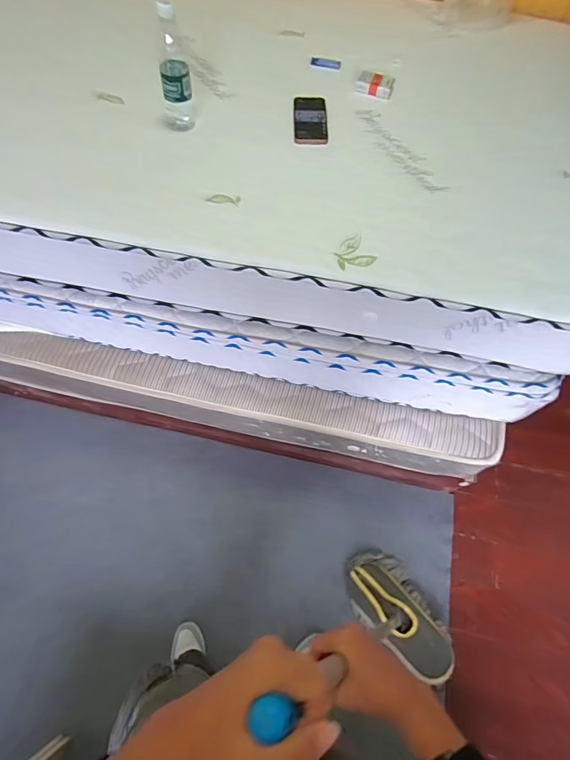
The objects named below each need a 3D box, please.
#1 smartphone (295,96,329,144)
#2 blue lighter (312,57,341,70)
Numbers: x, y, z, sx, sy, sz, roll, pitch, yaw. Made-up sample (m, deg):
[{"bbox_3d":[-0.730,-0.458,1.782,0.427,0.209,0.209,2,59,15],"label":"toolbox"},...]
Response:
[{"bbox_3d":[0.060,-0.609,0.936,0.075,0.006,0.162,1,65,-1],"label":"smartphone"},{"bbox_3d":[0.104,-0.811,1.023,0.075,0.010,0.016,17,66,6],"label":"blue lighter"}]

